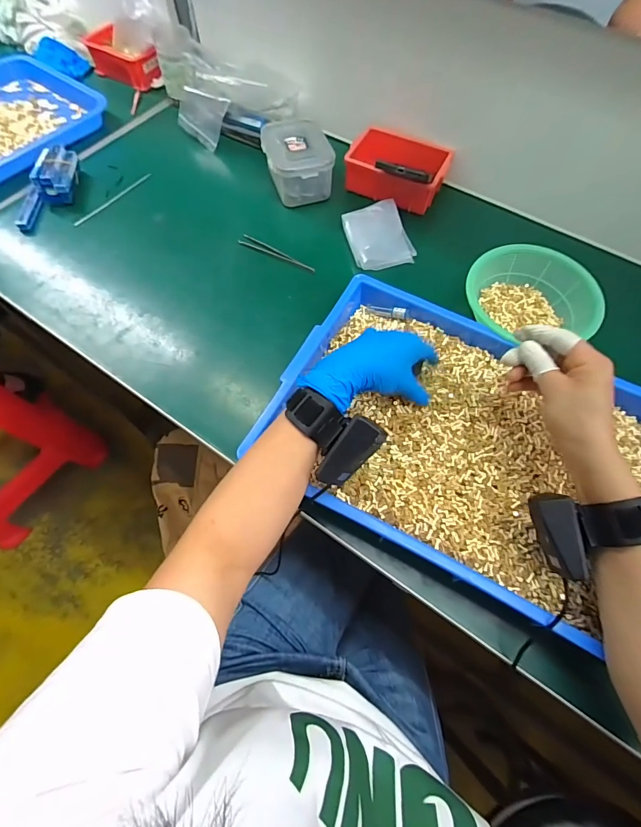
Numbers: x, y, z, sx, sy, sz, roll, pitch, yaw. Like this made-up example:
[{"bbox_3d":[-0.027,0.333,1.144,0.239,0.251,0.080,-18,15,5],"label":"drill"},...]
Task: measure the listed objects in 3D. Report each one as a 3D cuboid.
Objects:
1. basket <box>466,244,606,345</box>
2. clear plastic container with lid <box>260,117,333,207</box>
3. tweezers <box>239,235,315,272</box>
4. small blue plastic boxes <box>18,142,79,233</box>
[{"bbox_3d":[0.271,-0.150,0.509,0.164,0.050,0.145,-3,65,-2],"label":"basket"},{"bbox_3d":[-0.037,-0.401,0.617,0.099,0.062,0.120,-14,66,-7],"label":"clear plastic container with lid"},{"bbox_3d":[-0.066,-0.237,0.573,0.126,0.006,0.016,30,68,12],"label":"tweezers"},{"bbox_3d":[-0.427,-0.355,0.606,0.066,0.041,0.158,8,65,3],"label":"small blue plastic boxes"}]

